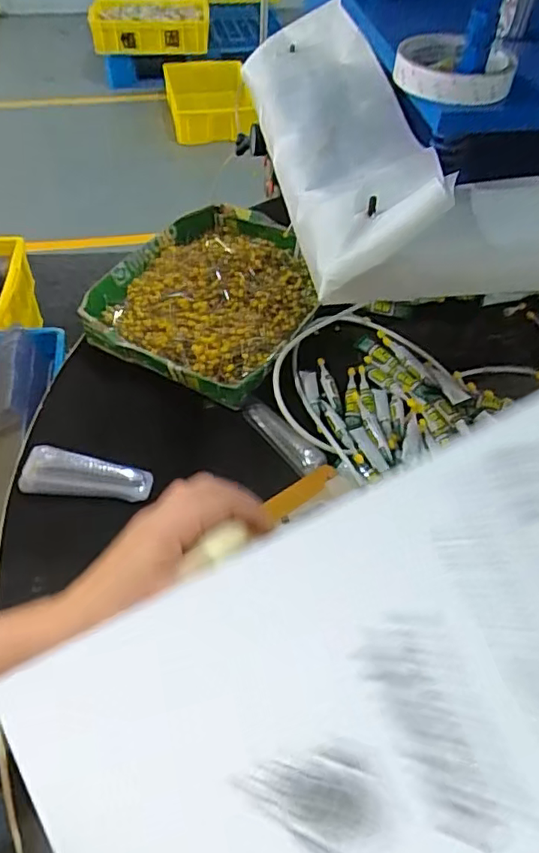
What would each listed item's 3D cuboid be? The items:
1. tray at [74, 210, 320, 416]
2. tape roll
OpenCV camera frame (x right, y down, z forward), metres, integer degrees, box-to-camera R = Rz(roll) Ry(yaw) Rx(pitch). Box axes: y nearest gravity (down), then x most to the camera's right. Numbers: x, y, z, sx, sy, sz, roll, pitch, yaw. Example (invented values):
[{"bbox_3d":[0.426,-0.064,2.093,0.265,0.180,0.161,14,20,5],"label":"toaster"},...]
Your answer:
[{"bbox_3d":[-0.053,-0.156,0.657,0.206,0.038,0.280,24,53,17],"label":"tray"},{"bbox_3d":[0.142,-0.278,0.461,0.087,0.022,0.087,7,50,4],"label":"tape roll"}]

